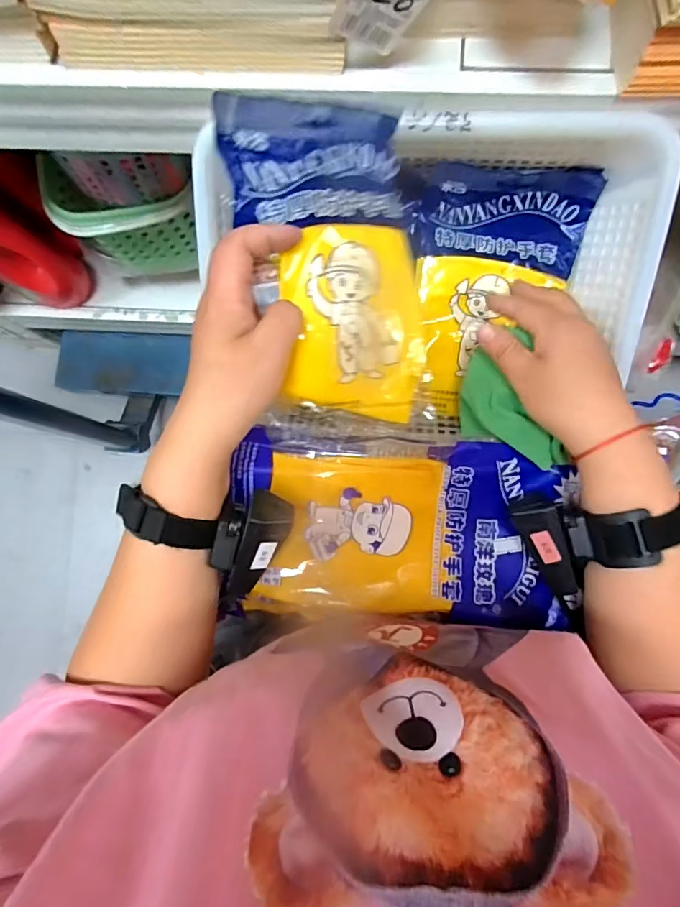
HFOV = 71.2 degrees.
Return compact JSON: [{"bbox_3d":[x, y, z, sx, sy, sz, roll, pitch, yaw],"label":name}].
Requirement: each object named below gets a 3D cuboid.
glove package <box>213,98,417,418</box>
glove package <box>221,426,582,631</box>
[{"bbox_3d":[-0.004,-0.120,0.325,0.119,0.024,0.200,-13,103,-19],"label":"glove package"},{"bbox_3d":[0.039,0.064,0.370,0.264,0.046,0.150,4,86,3],"label":"glove package"}]

